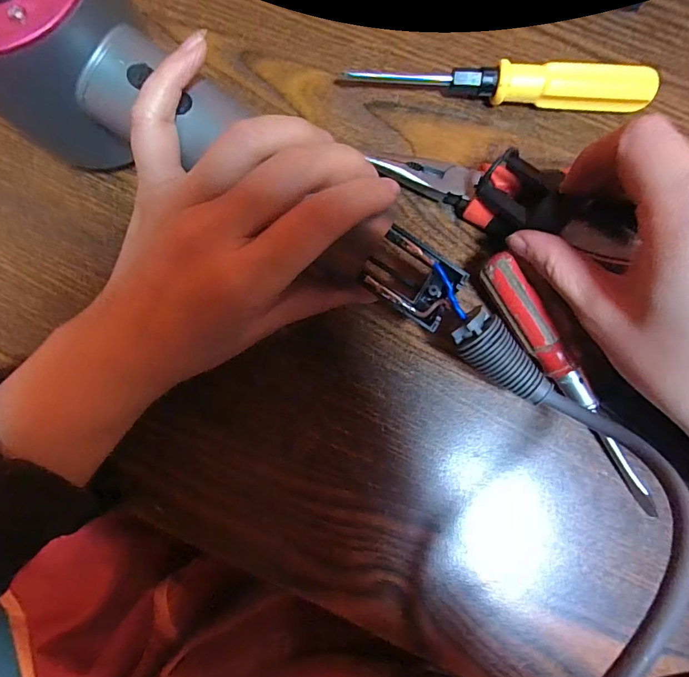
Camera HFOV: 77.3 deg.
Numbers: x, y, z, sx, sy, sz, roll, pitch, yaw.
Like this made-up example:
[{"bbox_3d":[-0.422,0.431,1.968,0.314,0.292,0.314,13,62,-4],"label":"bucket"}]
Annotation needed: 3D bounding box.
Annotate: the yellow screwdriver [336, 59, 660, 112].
[{"bbox_3d":[0.079,-0.131,0.224,0.156,0.023,0.017,2,84,-1],"label":"yellow screwdriver"}]

